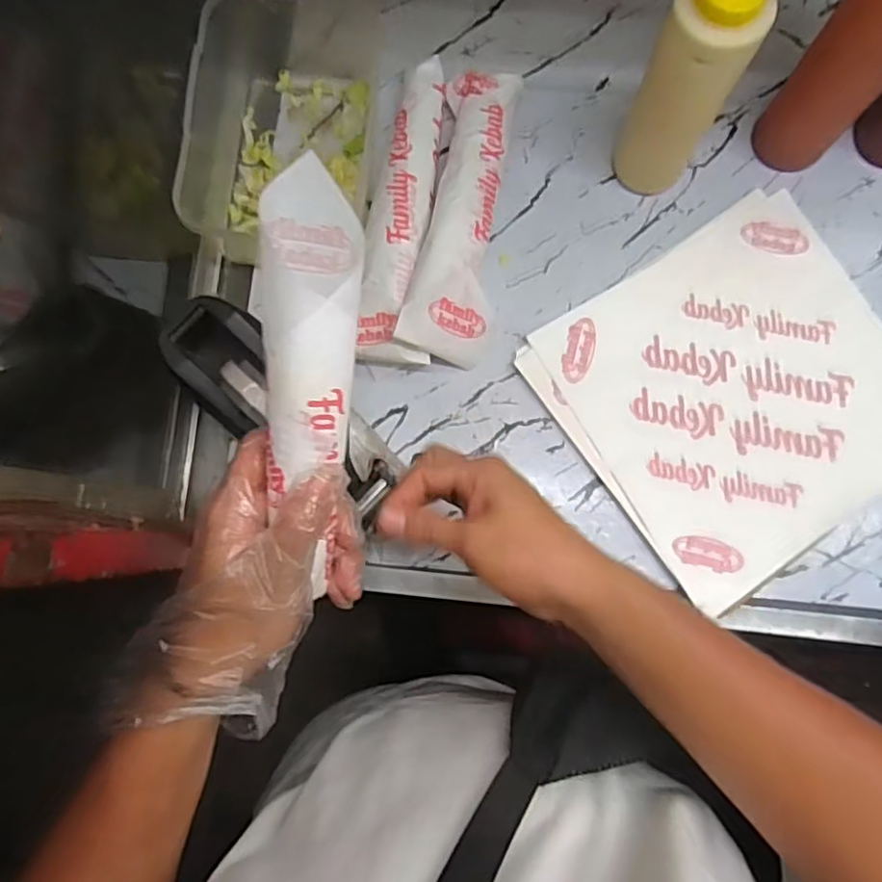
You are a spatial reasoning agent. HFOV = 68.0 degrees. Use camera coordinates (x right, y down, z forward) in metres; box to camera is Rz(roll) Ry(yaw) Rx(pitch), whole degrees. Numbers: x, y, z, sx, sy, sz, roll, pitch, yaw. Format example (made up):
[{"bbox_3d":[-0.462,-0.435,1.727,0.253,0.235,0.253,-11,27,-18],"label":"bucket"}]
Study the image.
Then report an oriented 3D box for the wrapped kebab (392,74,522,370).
[{"bbox_3d":[0.021,-0.188,0.534,0.066,0.055,0.249,9,84,4],"label":"wrapped kebab"}]

